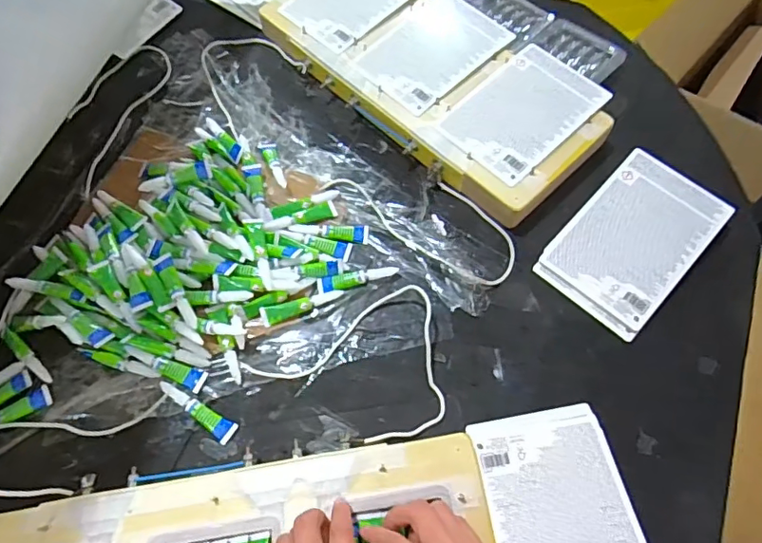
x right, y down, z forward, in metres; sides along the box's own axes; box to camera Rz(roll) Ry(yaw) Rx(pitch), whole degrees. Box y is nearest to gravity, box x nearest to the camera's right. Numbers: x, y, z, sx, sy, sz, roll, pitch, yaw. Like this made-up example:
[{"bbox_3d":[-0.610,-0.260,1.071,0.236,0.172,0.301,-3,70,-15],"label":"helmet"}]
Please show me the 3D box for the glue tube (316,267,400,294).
[{"bbox_3d":[-0.024,0.007,0.544,0.081,0.009,0.016,-13,64,-4],"label":"glue tube"}]

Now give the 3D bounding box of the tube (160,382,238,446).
[{"bbox_3d":[-0.171,0.131,0.492,0.081,0.015,0.020,27,68,14],"label":"tube"}]

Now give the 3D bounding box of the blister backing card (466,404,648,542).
[{"bbox_3d":[0.148,0.201,0.426,0.112,0.008,0.180,-9,54,-2],"label":"blister backing card"}]

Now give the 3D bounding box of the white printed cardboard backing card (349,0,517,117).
[{"bbox_3d":[0.067,-0.264,0.634,0.183,0.011,0.123,-42,71,-16],"label":"white printed cardboard backing card"}]

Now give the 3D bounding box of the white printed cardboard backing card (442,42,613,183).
[{"bbox_3d":[0.159,-0.179,0.587,0.172,0.010,0.114,-42,70,-14],"label":"white printed cardboard backing card"}]

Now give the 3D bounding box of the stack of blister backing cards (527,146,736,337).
[{"bbox_3d":[0.257,-0.034,0.541,0.116,0.010,0.181,40,82,20],"label":"stack of blister backing cards"}]

